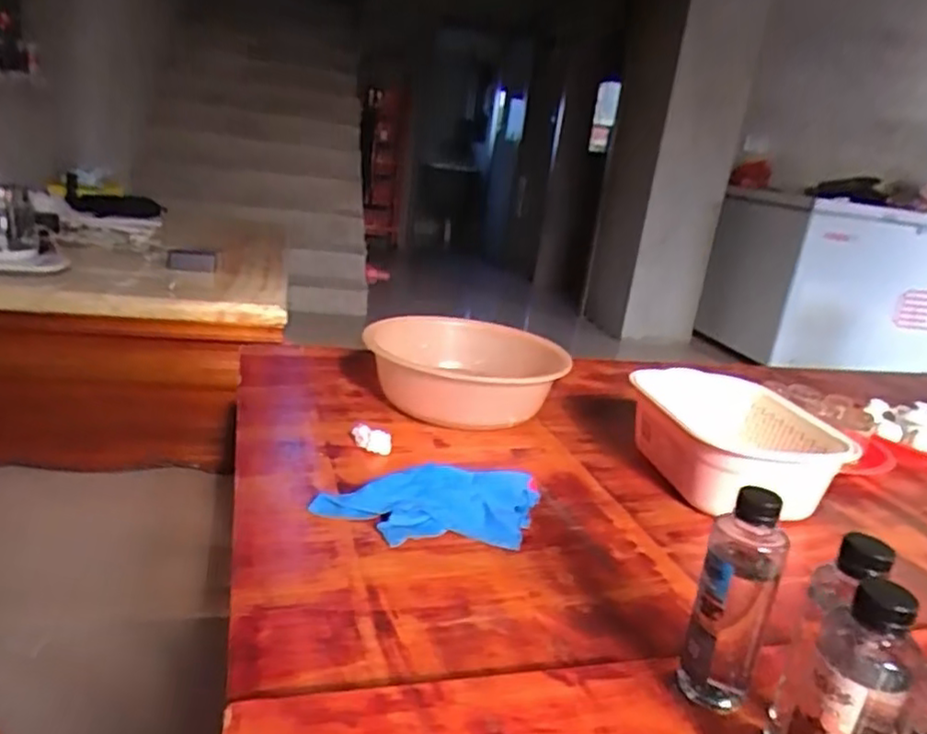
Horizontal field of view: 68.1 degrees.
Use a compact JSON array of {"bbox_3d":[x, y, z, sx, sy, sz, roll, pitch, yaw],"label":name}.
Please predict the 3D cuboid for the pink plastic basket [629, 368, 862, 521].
[{"bbox_3d":[0.368,0.105,0.959,0.239,0.121,0.283,6,16,-2],"label":"pink plastic basket"}]

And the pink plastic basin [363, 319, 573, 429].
[{"bbox_3d":[0.001,0.013,1.117,0.299,0.110,0.299,6,16,-2],"label":"pink plastic basin"}]

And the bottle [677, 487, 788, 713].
[{"bbox_3d":[0.204,0.182,0.522,0.050,0.185,0.043,16,19,27],"label":"bottle"}]

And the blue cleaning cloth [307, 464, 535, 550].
[{"bbox_3d":[-0.019,0.157,0.775,0.265,0.034,0.128,-2,18,-26],"label":"blue cleaning cloth"}]

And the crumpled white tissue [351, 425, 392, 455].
[{"bbox_3d":[-0.125,0.098,0.933,0.057,0.025,0.030,9,17,6],"label":"crumpled white tissue"}]

